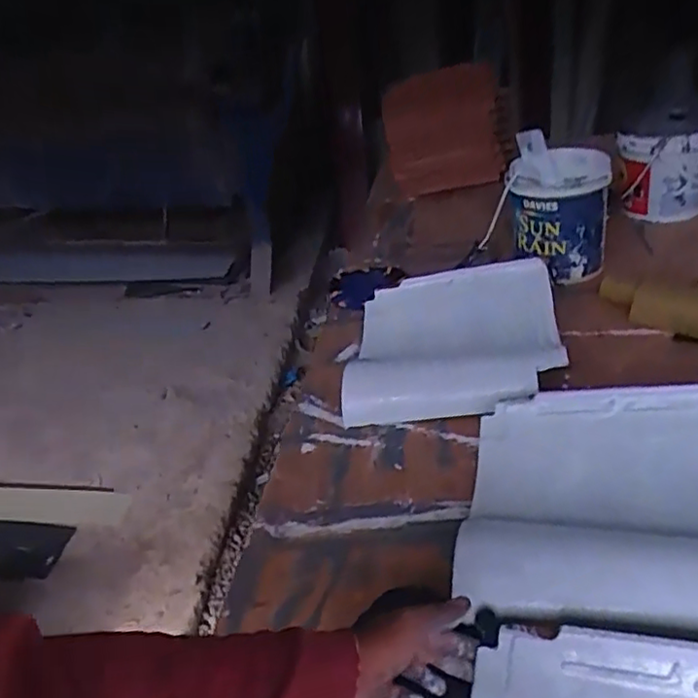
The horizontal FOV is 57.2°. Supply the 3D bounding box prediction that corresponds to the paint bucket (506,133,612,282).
[{"bbox_3d":[0.394,-0.267,1.210,0.177,0.197,0.208,8,38,19],"label":"paint bucket"}]

